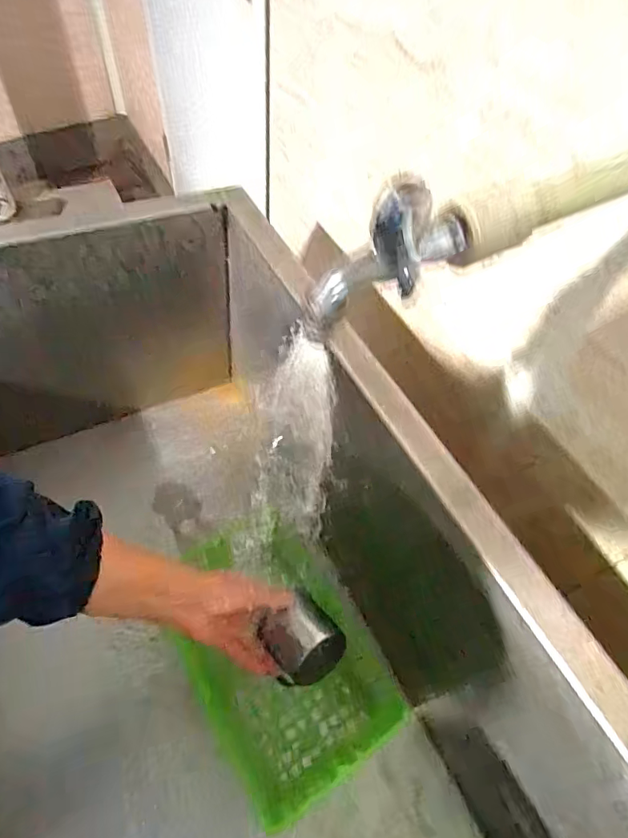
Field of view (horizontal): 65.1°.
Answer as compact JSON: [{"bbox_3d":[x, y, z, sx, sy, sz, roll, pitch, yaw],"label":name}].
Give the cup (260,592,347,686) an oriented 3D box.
[{"bbox_3d":[-0.011,0.233,0.516,0.070,0.064,0.076,-30,63,-23],"label":"cup"}]

